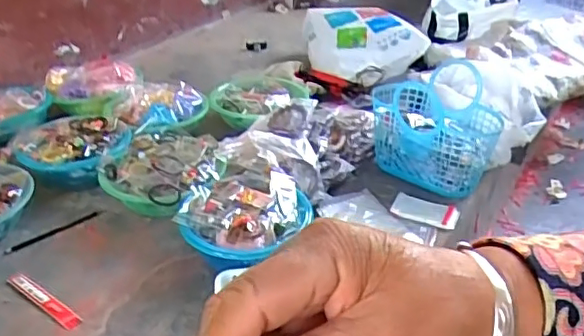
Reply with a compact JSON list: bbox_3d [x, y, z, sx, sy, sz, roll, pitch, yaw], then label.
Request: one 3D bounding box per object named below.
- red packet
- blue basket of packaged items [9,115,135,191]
[{"bbox_3d":[-0.399,0.209,0.933,0.182,0.006,0.026,20,35,33],"label":"red packet"},{"bbox_3d":[-0.467,-0.036,1.222,0.238,0.088,0.176,3,29,7],"label":"blue basket of packaged items"}]

